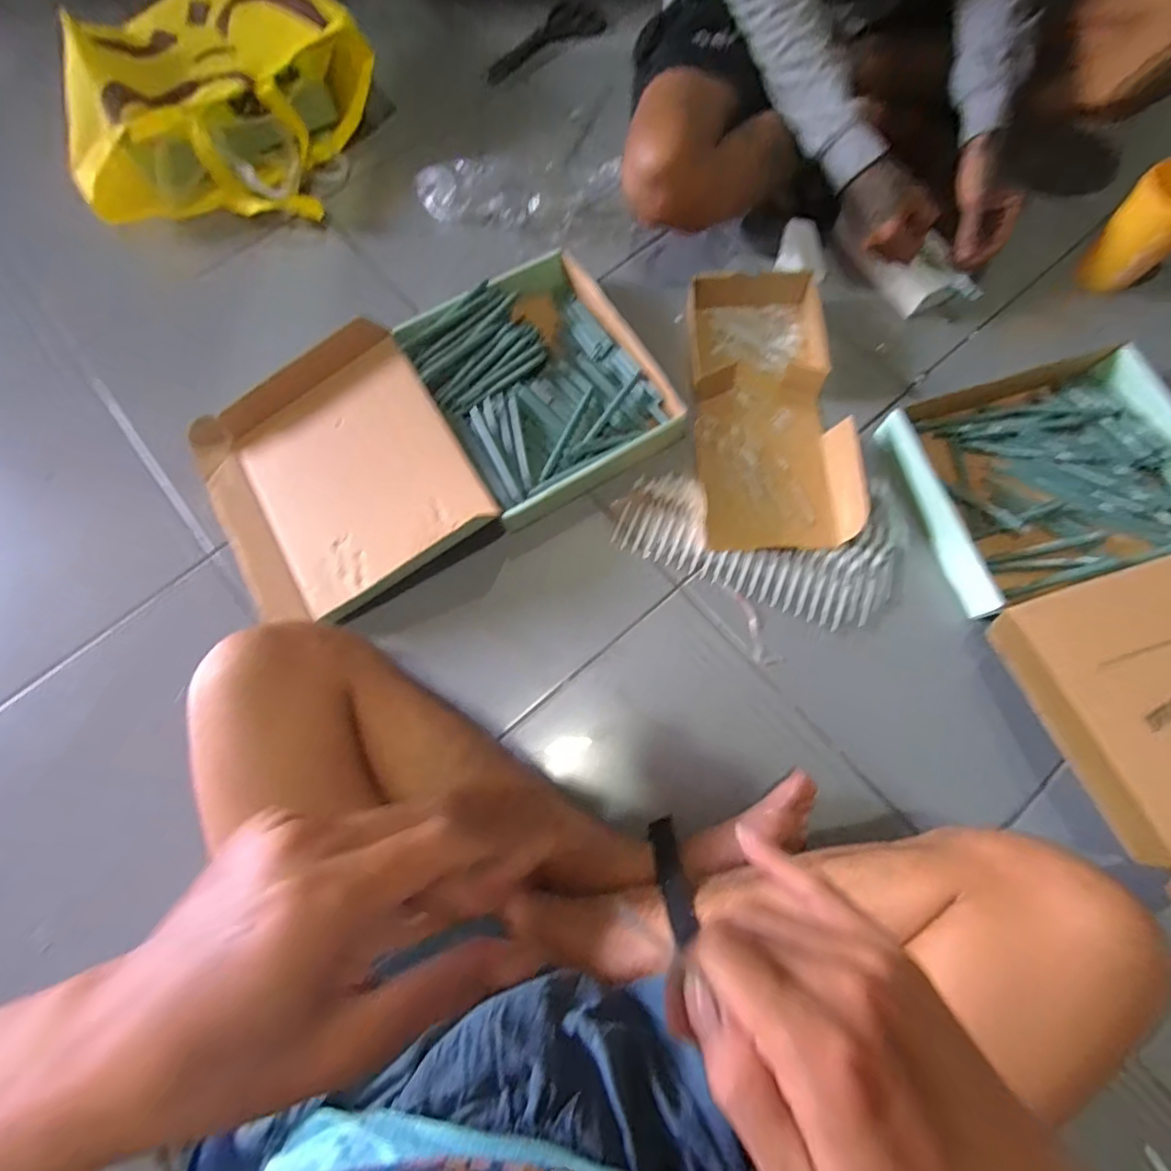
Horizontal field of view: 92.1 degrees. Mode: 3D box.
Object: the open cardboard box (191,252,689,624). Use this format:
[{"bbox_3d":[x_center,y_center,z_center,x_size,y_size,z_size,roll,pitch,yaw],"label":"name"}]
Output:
[{"bbox_3d":[-0.183,-0.190,0.700,0.540,0.061,0.323,-31,74,-8],"label":"open cardboard box"}]

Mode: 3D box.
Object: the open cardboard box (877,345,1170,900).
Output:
[{"bbox_3d":[0.595,0.001,0.596,0.364,0.097,0.567,-14,73,-3],"label":"open cardboard box"}]

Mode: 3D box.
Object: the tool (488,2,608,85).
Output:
[{"bbox_3d":[-0.072,-0.899,0.926,0.235,0.027,0.065,-34,75,-9],"label":"tool"}]

